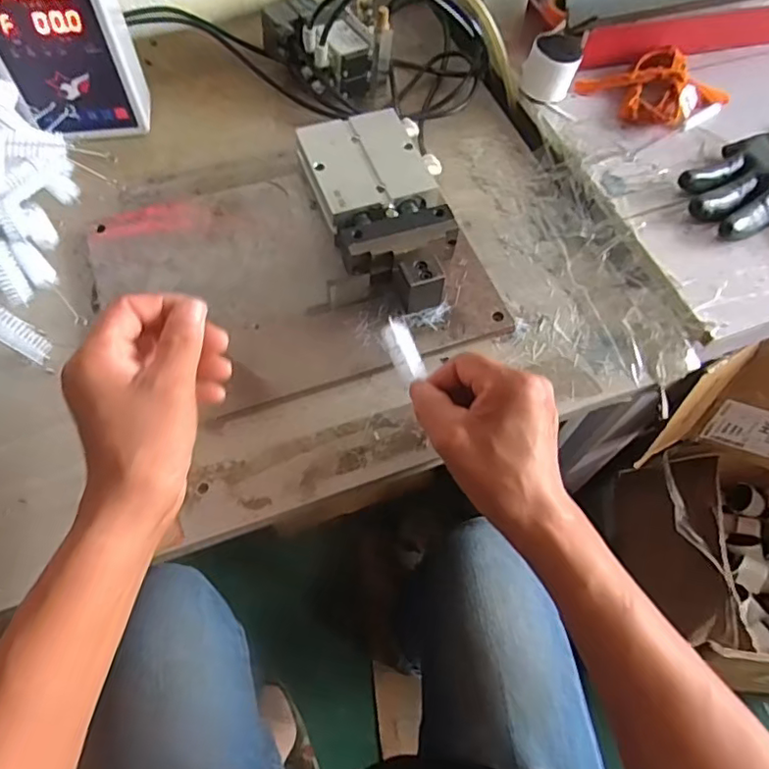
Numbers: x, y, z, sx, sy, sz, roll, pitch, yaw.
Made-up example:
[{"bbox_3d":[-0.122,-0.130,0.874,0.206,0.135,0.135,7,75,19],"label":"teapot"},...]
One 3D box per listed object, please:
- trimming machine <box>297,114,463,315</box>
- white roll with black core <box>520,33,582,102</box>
[{"bbox_3d":[-0.001,-0.153,0.503,0.121,0.042,0.204,-11,63,-8],"label":"trimming machine"},{"bbox_3d":[0.169,-0.322,0.582,0.053,0.049,0.047,19,63,7],"label":"white roll with black core"}]

